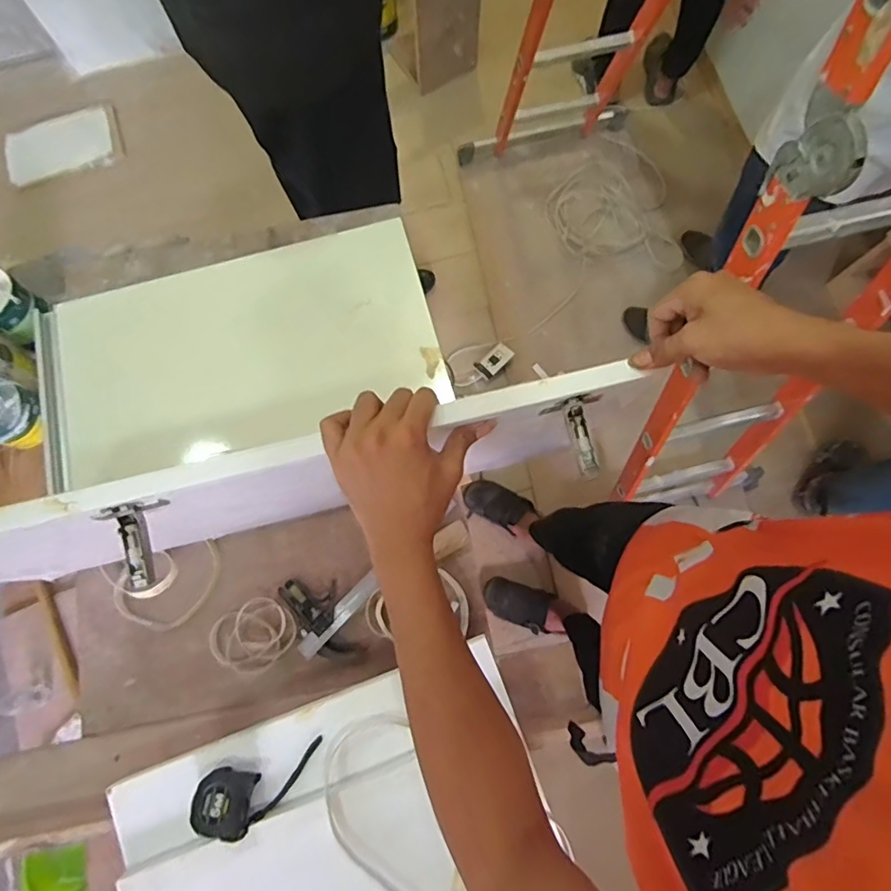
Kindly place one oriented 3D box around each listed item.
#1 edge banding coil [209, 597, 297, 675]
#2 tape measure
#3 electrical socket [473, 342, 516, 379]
[{"bbox_3d":[-0.282,0.281,0.798,0.125,0.032,0.098,-30,79,-6],"label":"edge banding coil"},{"bbox_3d":[-0.227,0.401,0.652,0.155,0.047,0.081,-40,80,-8],"label":"tape measure"},{"bbox_3d":[0.153,-0.264,1.683,0.117,0.046,0.071,-38,80,-8],"label":"electrical socket"}]

